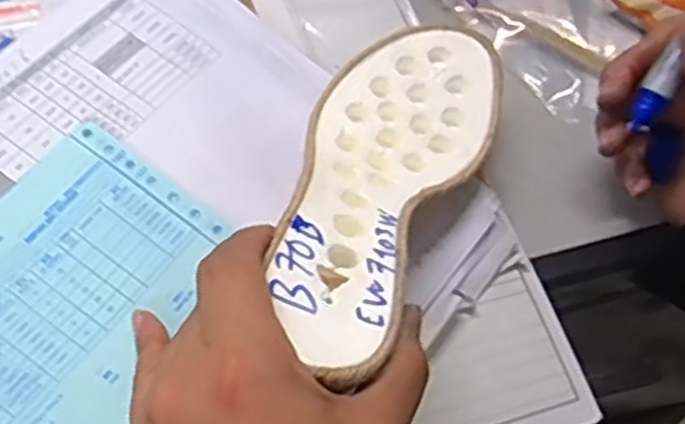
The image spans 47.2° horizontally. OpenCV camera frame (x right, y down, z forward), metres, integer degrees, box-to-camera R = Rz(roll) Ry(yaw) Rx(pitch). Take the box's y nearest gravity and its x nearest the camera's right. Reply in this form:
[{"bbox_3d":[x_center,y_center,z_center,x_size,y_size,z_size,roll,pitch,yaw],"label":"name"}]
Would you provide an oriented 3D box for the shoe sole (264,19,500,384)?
[{"bbox_3d":[0.018,-0.019,0.342,0.079,0.034,0.222,18,40,7],"label":"shoe sole"}]

